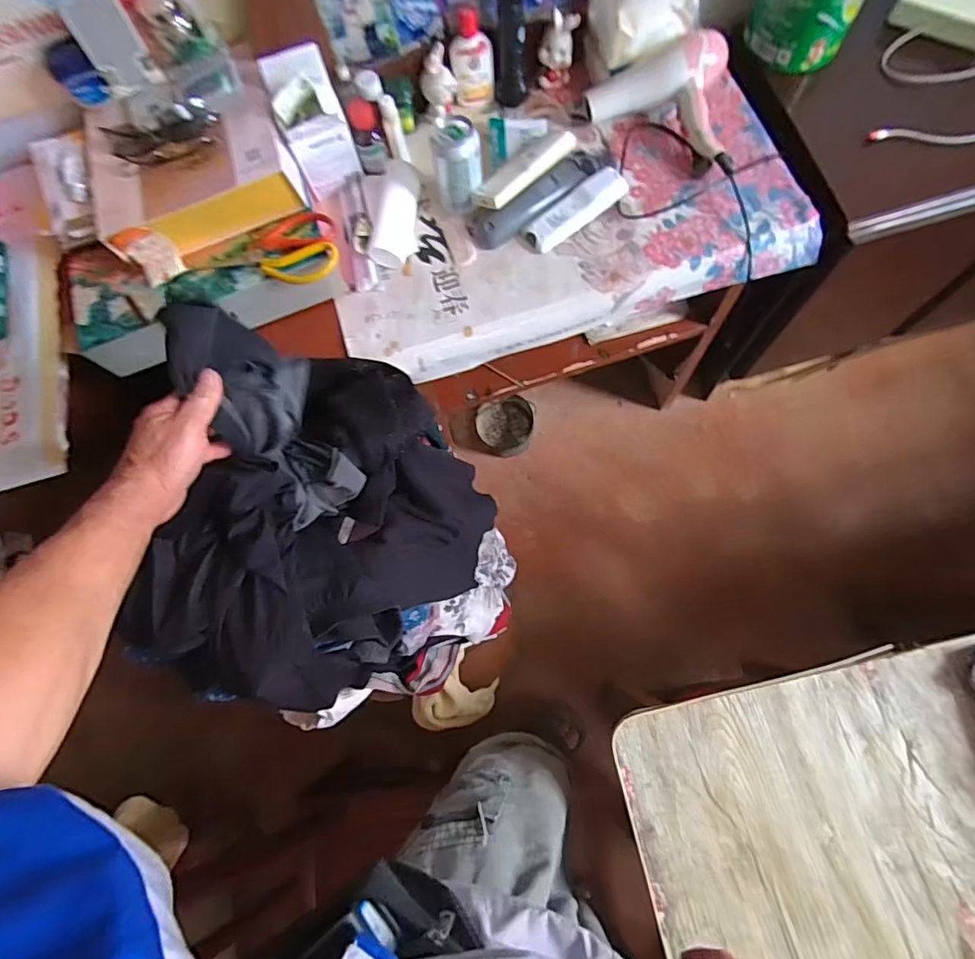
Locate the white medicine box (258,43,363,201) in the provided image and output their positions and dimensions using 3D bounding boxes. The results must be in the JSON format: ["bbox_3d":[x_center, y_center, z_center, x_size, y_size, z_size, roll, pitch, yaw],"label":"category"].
[{"bbox_3d":[-0.236,-0.486,0.735,0.082,0.138,0.101,-22,74,-2],"label":"white medicine box"}]

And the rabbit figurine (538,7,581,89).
[{"bbox_3d":[0.106,-0.645,0.807,0.052,0.086,0.043,8,75,7],"label":"rabbit figurine"}]

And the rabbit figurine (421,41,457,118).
[{"bbox_3d":[-0.074,-0.602,0.802,0.051,0.081,0.052,-7,74,3],"label":"rabbit figurine"}]

